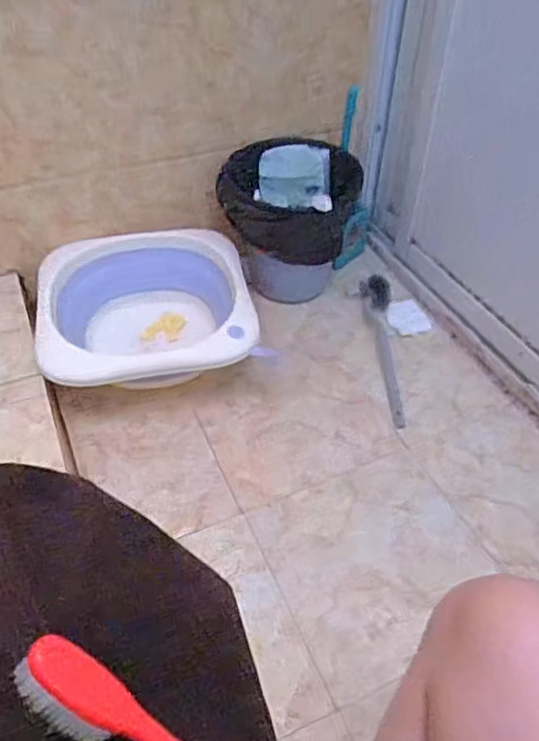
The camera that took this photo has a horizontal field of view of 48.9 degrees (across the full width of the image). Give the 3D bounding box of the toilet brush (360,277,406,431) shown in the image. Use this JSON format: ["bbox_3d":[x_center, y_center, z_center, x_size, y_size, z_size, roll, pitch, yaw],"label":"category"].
[{"bbox_3d":[0.226,-0.051,1.118,0.052,0.047,0.345,-2,49,-5],"label":"toilet brush"}]

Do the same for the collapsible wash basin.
[{"bbox_3d":[-0.217,-0.091,1.071,0.354,0.171,0.264,-5,49,-8],"label":"collapsible wash basin"}]

